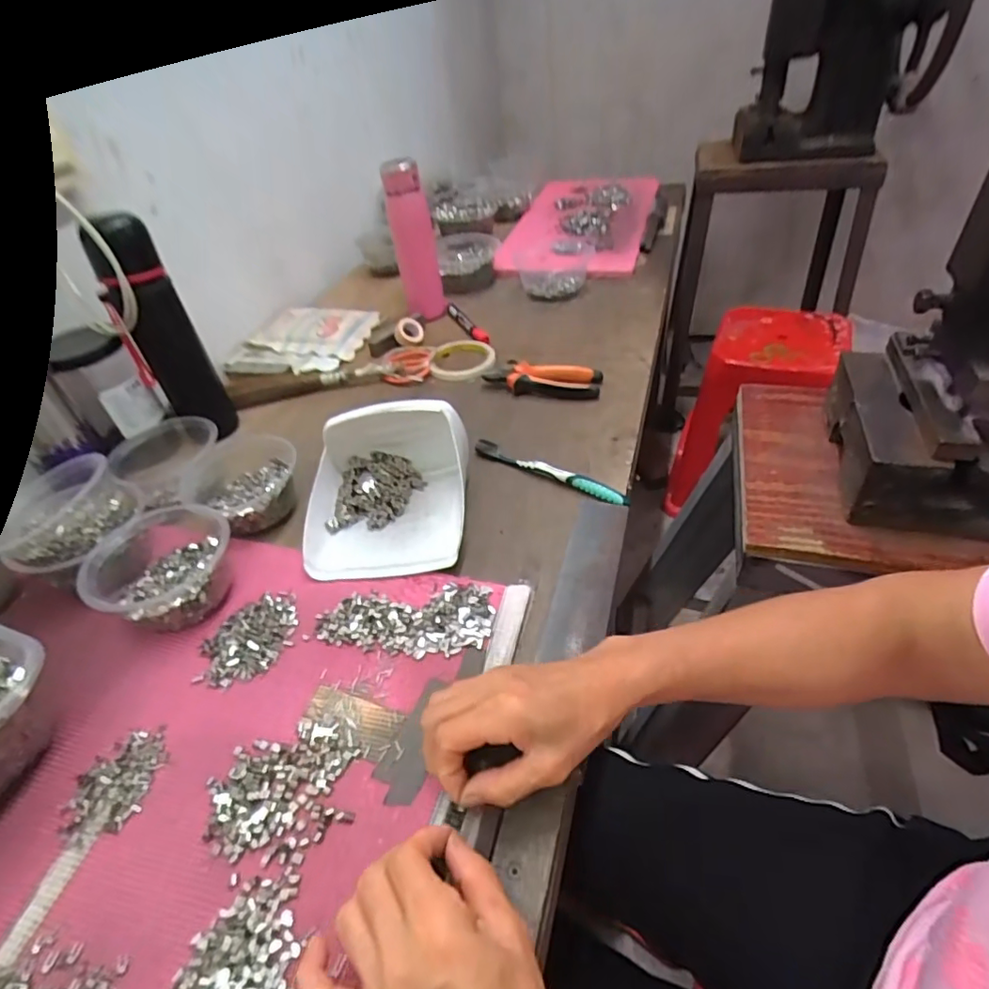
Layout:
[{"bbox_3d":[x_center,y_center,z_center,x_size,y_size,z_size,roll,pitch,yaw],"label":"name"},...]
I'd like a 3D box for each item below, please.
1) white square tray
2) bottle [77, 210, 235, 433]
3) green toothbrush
[{"bbox_3d":[-0.107,-0.015,0.540,0.148,0.086,0.170,-5,42,4],"label":"white square tray"},{"bbox_3d":[-0.362,-0.171,0.626,0.065,0.238,0.056,-30,46,-23],"label":"bottle"},{"bbox_3d":[0.056,-0.025,0.590,0.180,0.018,0.016,21,49,29],"label":"green toothbrush"}]

